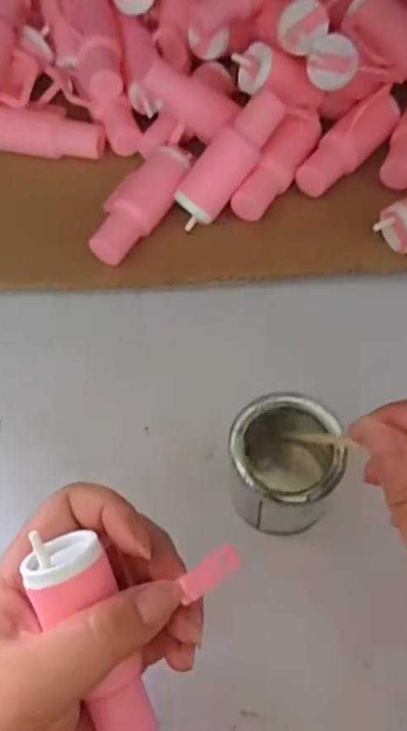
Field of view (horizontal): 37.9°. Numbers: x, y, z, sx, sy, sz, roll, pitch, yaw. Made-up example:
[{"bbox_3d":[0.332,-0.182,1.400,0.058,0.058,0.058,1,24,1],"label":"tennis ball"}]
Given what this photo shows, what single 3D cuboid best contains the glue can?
[{"bbox_3d":[0.038,0.048,0.286,0.049,0.059,0.053,-1,63,2],"label":"glue can"}]

